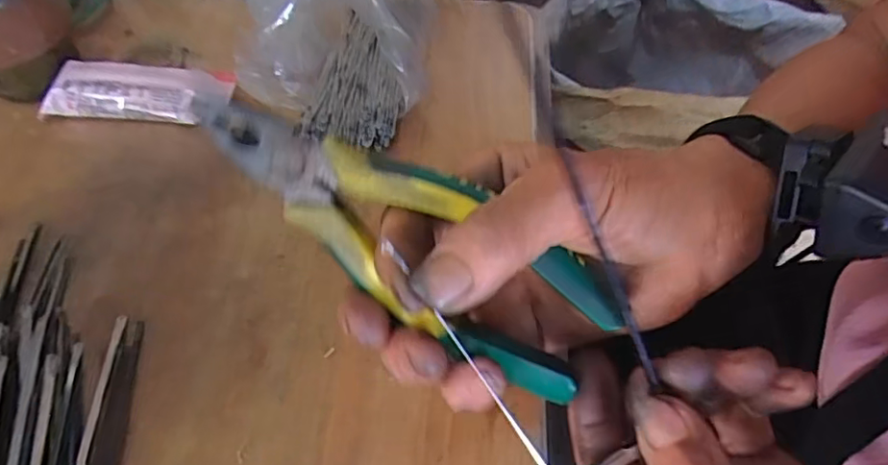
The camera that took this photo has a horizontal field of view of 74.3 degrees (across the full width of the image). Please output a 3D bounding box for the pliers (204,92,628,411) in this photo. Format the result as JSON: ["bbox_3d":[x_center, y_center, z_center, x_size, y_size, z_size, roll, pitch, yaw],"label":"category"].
[{"bbox_3d":[-0.013,-0.001,0.194,0.150,0.027,0.038,40,60,-1],"label":"pliers"}]

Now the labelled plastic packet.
[{"bbox_3d":[-0.220,-0.100,0.421,0.129,0.032,0.035,-1,53,1],"label":"labelled plastic packet"}]

